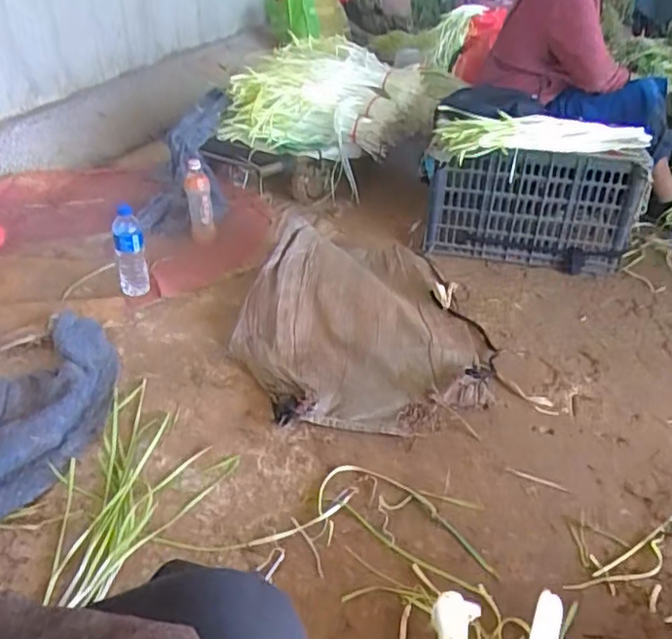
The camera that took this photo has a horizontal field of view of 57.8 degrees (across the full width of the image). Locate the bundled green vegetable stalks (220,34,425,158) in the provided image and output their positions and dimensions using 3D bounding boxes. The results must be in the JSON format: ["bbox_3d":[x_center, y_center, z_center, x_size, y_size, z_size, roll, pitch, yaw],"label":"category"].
[{"bbox_3d":[-0.039,-0.585,1.685,0.549,0.291,0.185,8,34,11],"label":"bundled green vegetable stalks"}]

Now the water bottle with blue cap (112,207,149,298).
[{"bbox_3d":[-0.460,-0.150,1.359,0.066,0.188,0.070,-10,35,-17],"label":"water bottle with blue cap"}]

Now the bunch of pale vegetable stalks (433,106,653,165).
[{"bbox_3d":[0.499,-0.446,1.463,0.523,0.083,0.095,-5,34,-8],"label":"bunch of pale vegetable stalks"}]

